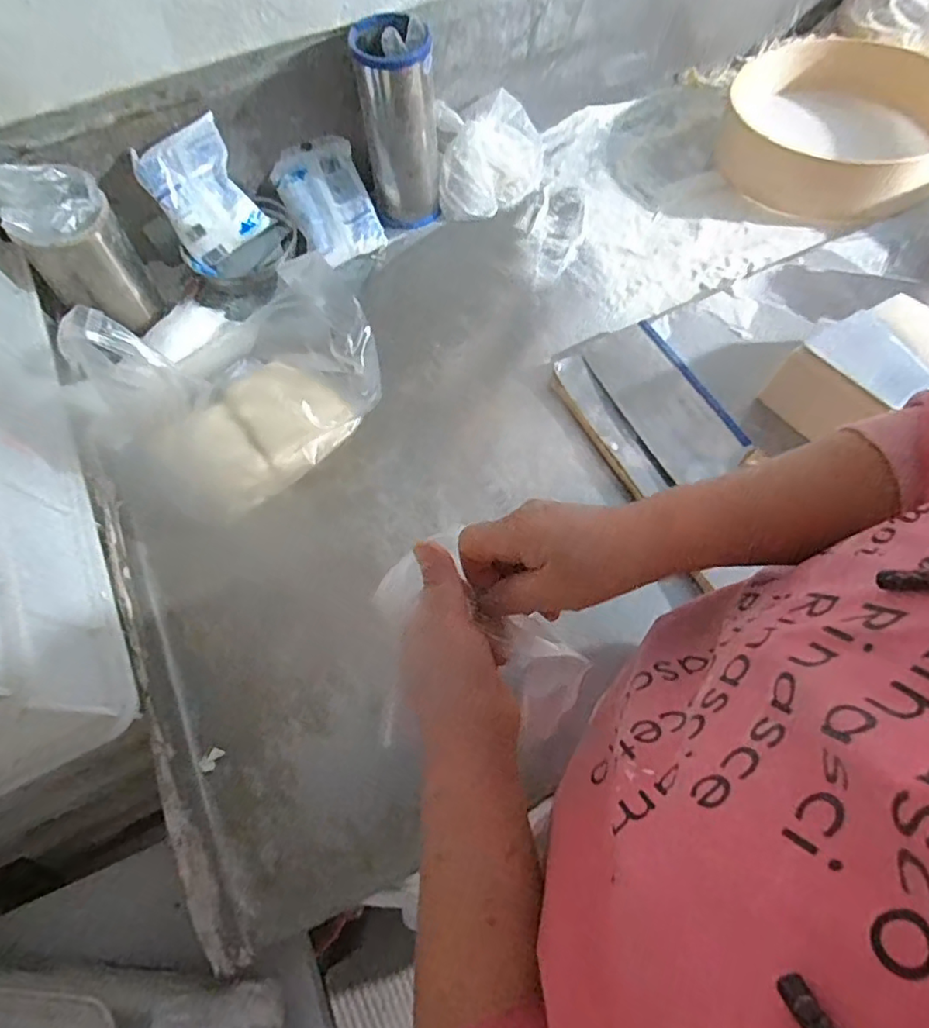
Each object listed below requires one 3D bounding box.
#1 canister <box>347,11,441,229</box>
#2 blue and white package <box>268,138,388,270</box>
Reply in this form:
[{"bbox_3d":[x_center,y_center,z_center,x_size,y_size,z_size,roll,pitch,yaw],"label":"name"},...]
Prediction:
[{"bbox_3d":[-0.076,-0.466,0.727,0.098,0.207,0.084,-13,65,-4],"label":"canister"},{"bbox_3d":[-0.172,-0.403,0.766,0.104,0.028,0.144,-28,95,-8],"label":"blue and white package"}]

